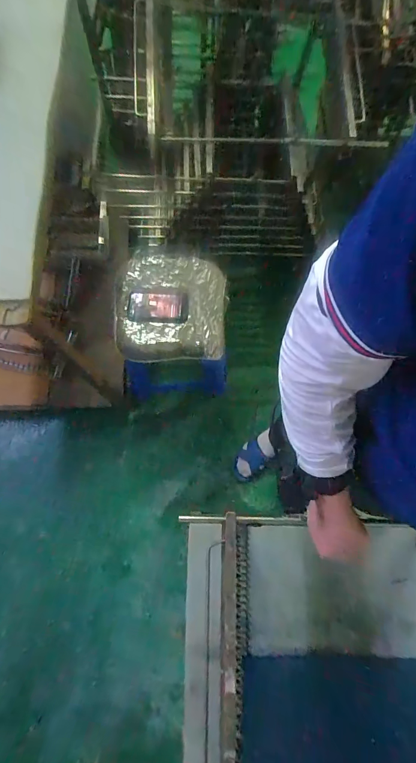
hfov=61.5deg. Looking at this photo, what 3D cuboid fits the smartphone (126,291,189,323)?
[{"bbox_3d":[-0.136,-0.201,0.941,0.159,0.012,0.091,3,74,-1],"label":"smartphone"}]

